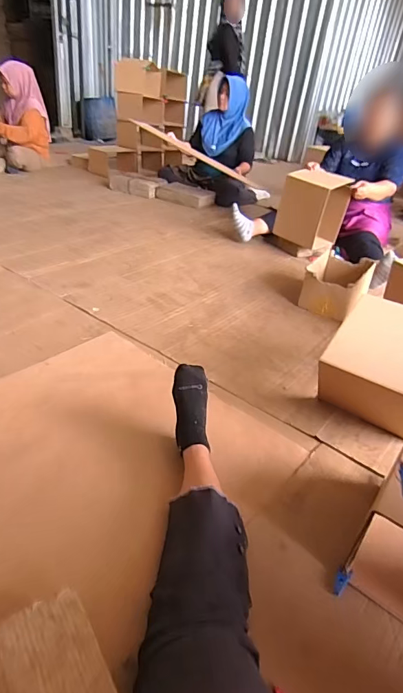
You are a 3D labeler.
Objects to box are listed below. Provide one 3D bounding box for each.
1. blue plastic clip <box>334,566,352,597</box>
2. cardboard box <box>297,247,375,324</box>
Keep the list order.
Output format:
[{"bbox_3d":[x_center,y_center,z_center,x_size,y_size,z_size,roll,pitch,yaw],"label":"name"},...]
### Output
[{"bbox_3d":[0.230,0.391,0.672,0.021,0.016,0.049,29,38,30],"label":"blue plastic clip"},{"bbox_3d":[0.526,-0.239,1.578,0.215,0.153,0.282,23,36,22],"label":"cardboard box"}]

